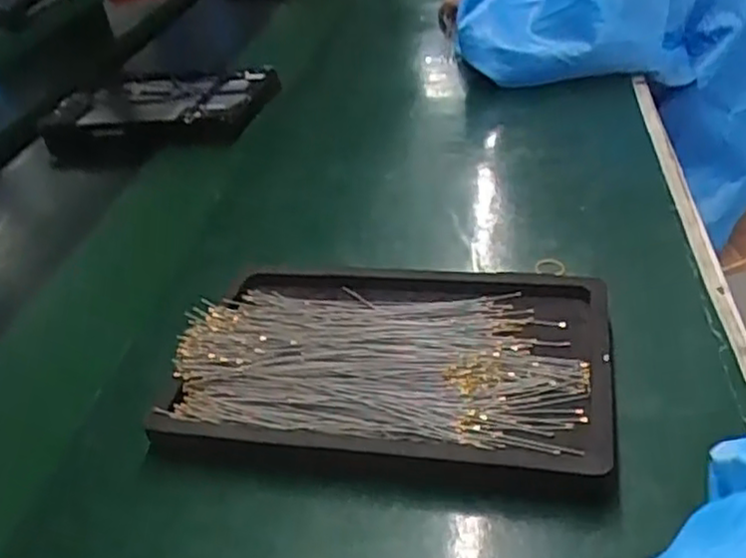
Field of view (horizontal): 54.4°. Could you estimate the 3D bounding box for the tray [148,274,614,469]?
[{"bbox_3d":[0.007,0.047,0.432,0.252,0.032,0.158,1,37,14],"label":"tray"}]

